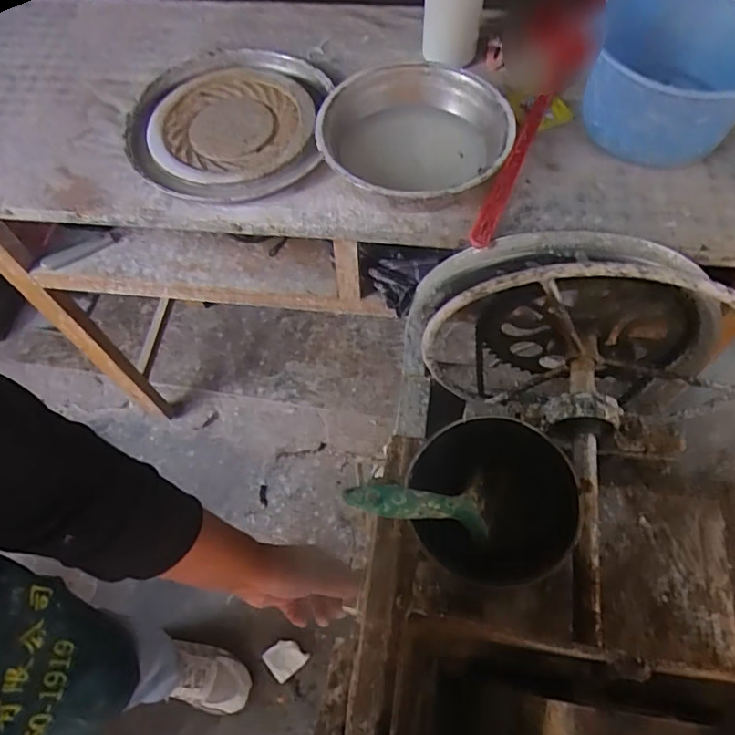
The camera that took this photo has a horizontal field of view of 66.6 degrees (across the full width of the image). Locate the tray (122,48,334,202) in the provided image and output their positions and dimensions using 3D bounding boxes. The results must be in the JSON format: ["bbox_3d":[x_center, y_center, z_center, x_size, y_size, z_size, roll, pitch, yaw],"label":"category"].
[{"bbox_3d":[-0.160,-0.277,0.625,0.222,0.024,0.217,3,61,3],"label":"tray"}]

